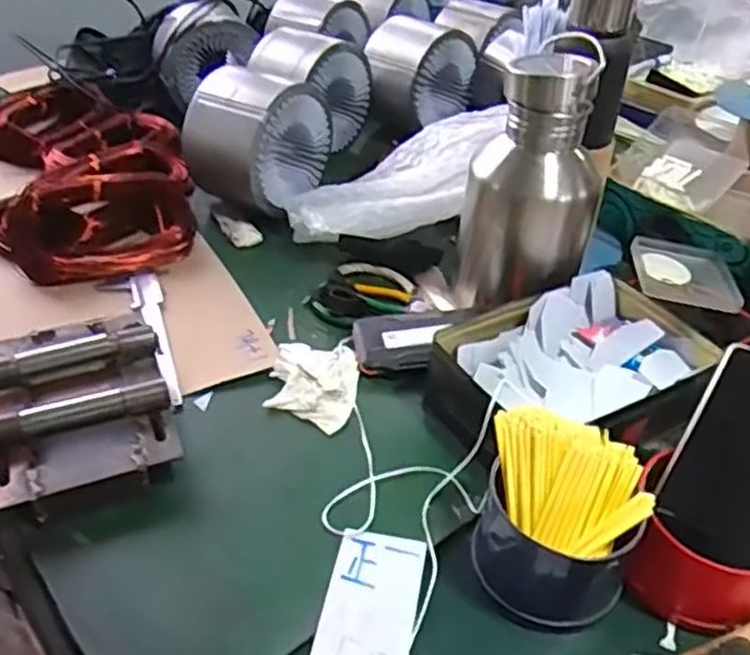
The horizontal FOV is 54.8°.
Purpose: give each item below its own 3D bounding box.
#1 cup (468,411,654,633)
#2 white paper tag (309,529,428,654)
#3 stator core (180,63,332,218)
[{"bbox_3d":[0.118,0.121,0.466,0.099,0.087,0.095,1,38,-1],"label":"cup"},{"bbox_3d":[-0.007,0.190,0.444,0.059,0.004,0.150,9,38,9],"label":"white paper tag"},{"bbox_3d":[-0.139,-0.222,0.873,0.132,0.143,0.153,16,40,18],"label":"stator core"}]

